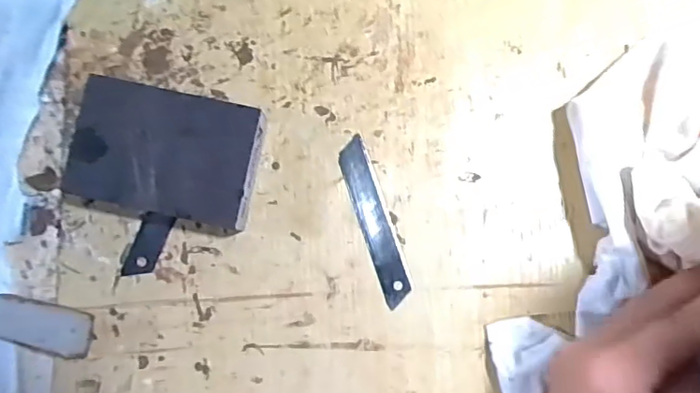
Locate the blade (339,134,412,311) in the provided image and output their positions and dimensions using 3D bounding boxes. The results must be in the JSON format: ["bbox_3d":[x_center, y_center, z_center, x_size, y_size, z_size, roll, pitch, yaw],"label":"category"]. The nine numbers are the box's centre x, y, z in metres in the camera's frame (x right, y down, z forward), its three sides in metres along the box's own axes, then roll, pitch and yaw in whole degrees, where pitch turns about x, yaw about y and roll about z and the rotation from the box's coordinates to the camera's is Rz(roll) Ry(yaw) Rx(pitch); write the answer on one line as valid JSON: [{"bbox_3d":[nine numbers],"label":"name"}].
[{"bbox_3d":[0.015,0.014,0.326,0.018,0.004,0.099,-18,84,1],"label":"blade"}]

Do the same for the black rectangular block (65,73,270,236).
[{"bbox_3d":[-0.107,-0.023,0.319,0.103,0.033,0.073,11,85,3],"label":"black rectangular block"}]

